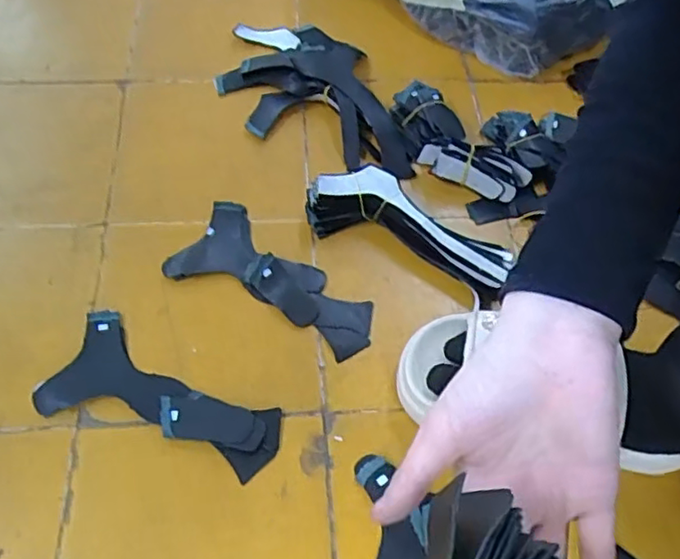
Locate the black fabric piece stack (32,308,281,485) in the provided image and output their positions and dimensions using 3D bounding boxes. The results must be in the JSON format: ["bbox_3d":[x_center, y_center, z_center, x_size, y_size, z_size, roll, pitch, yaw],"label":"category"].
[{"bbox_3d":[-0.144,0.100,0.509,0.196,0.008,0.091,22,60,10],"label":"black fabric piece stack"}]

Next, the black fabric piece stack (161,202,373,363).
[{"bbox_3d":[-0.060,0.004,0.570,0.194,0.012,0.089,31,62,15],"label":"black fabric piece stack"}]

